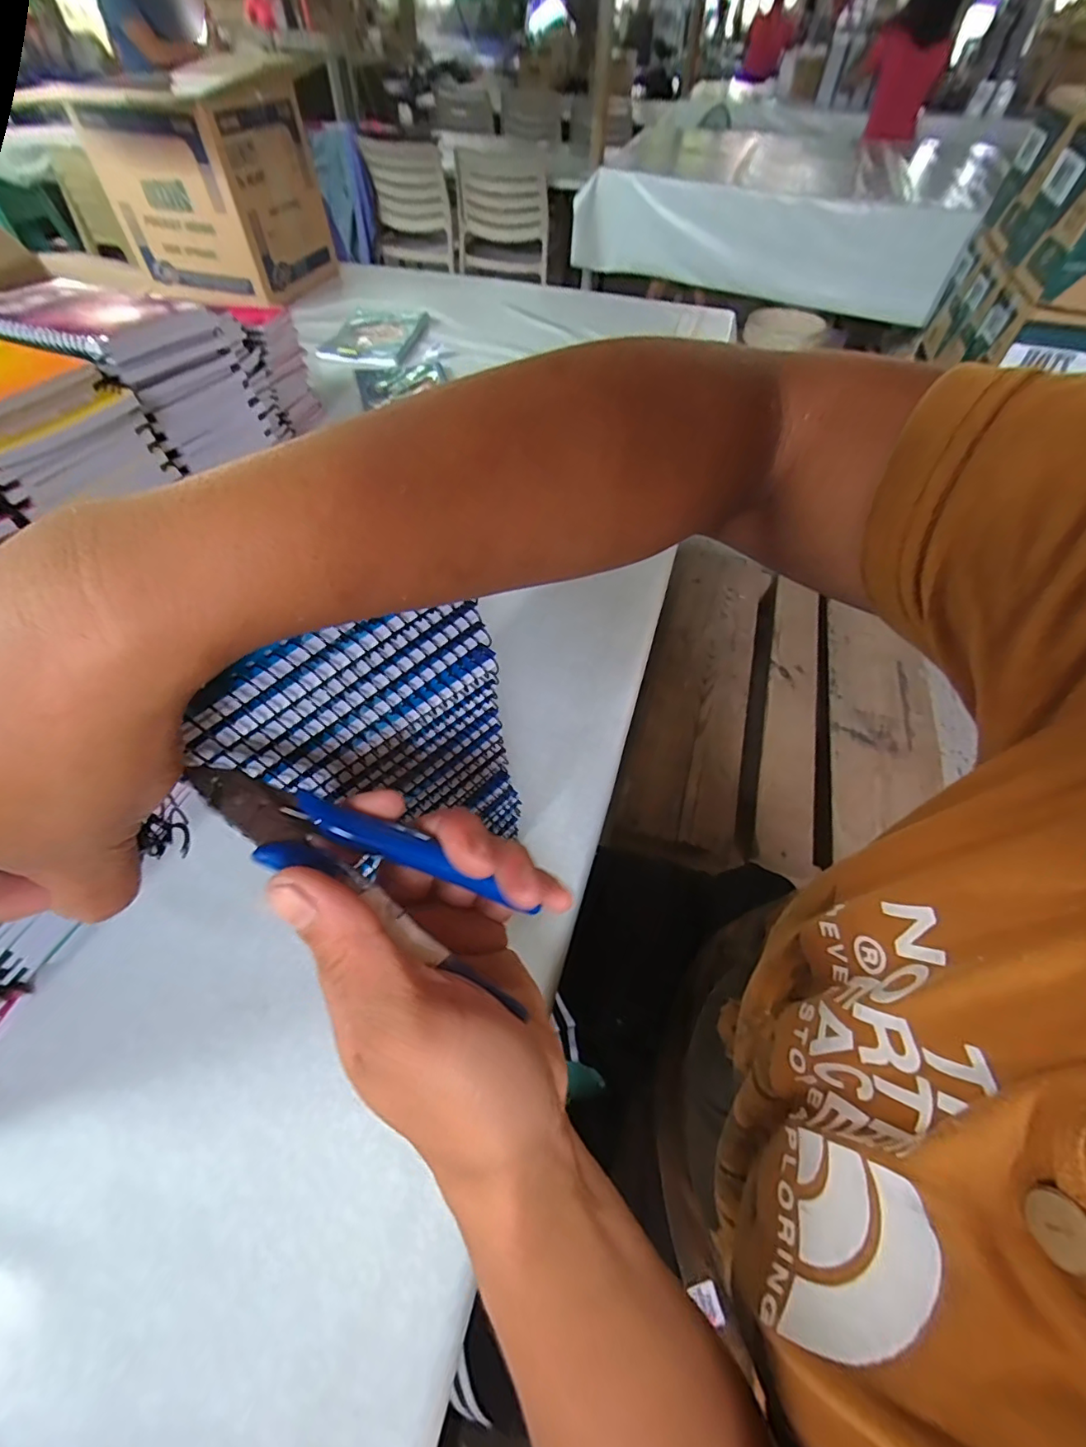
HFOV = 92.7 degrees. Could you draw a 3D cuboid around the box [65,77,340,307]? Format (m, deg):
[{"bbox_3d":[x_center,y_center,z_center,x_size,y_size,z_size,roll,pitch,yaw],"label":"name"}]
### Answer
[{"bbox_3d":[-0.656,-1.074,1.059,0.315,0.281,0.329,17,56,11],"label":"box"}]

